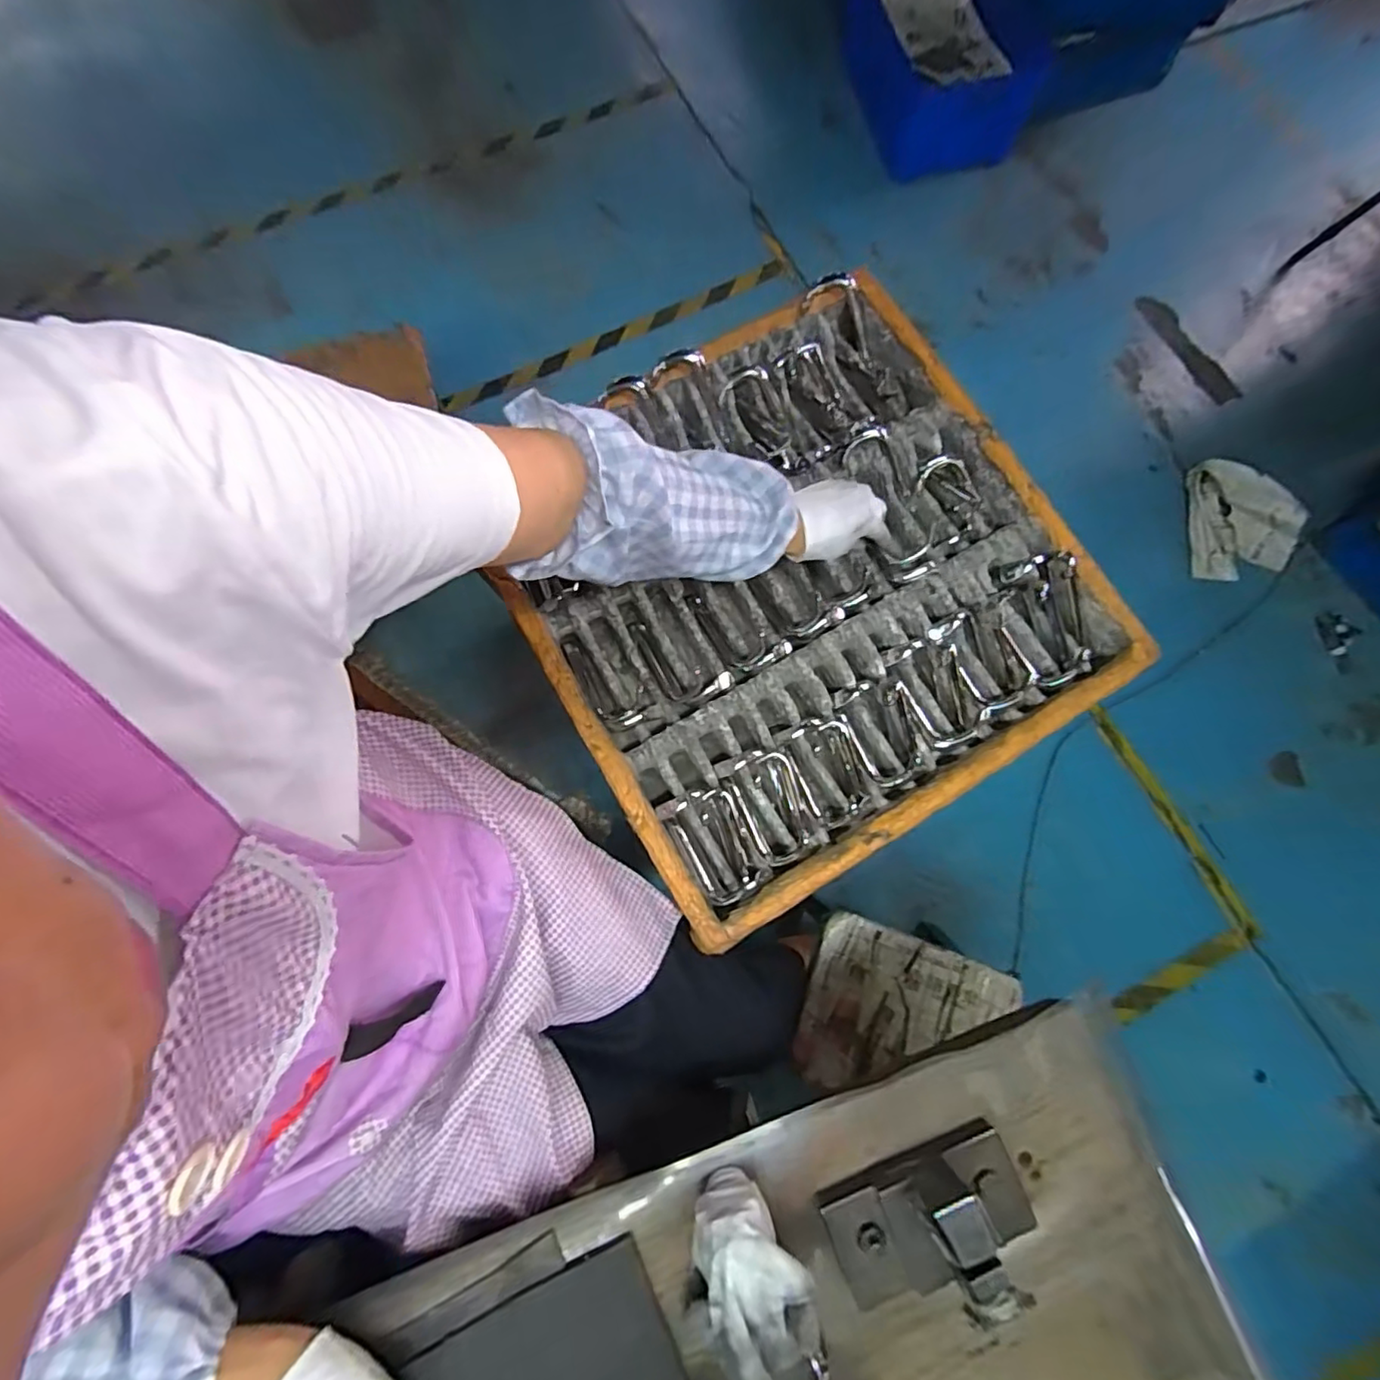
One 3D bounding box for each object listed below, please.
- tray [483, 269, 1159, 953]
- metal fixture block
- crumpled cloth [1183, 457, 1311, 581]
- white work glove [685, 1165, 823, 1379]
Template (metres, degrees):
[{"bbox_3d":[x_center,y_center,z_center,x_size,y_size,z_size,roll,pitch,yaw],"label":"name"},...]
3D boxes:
[{"bbox_3d":[0.110,-0.118,0.652,0.552,0.072,0.548,-30,78,-7],"label":"tray"},{"bbox_3d":[0.158,0.343,0.382,0.129,0.069,0.064,-24,78,-6],"label":"metal fixture block"},{"bbox_3d":[1.277,-0.384,1.392,0.247,0.041,0.279,5,76,1],"label":"crumpled cloth"},{"bbox_3d":[0.036,0.373,0.374,0.070,0.059,0.101,7,77,2],"label":"white work glove"}]

